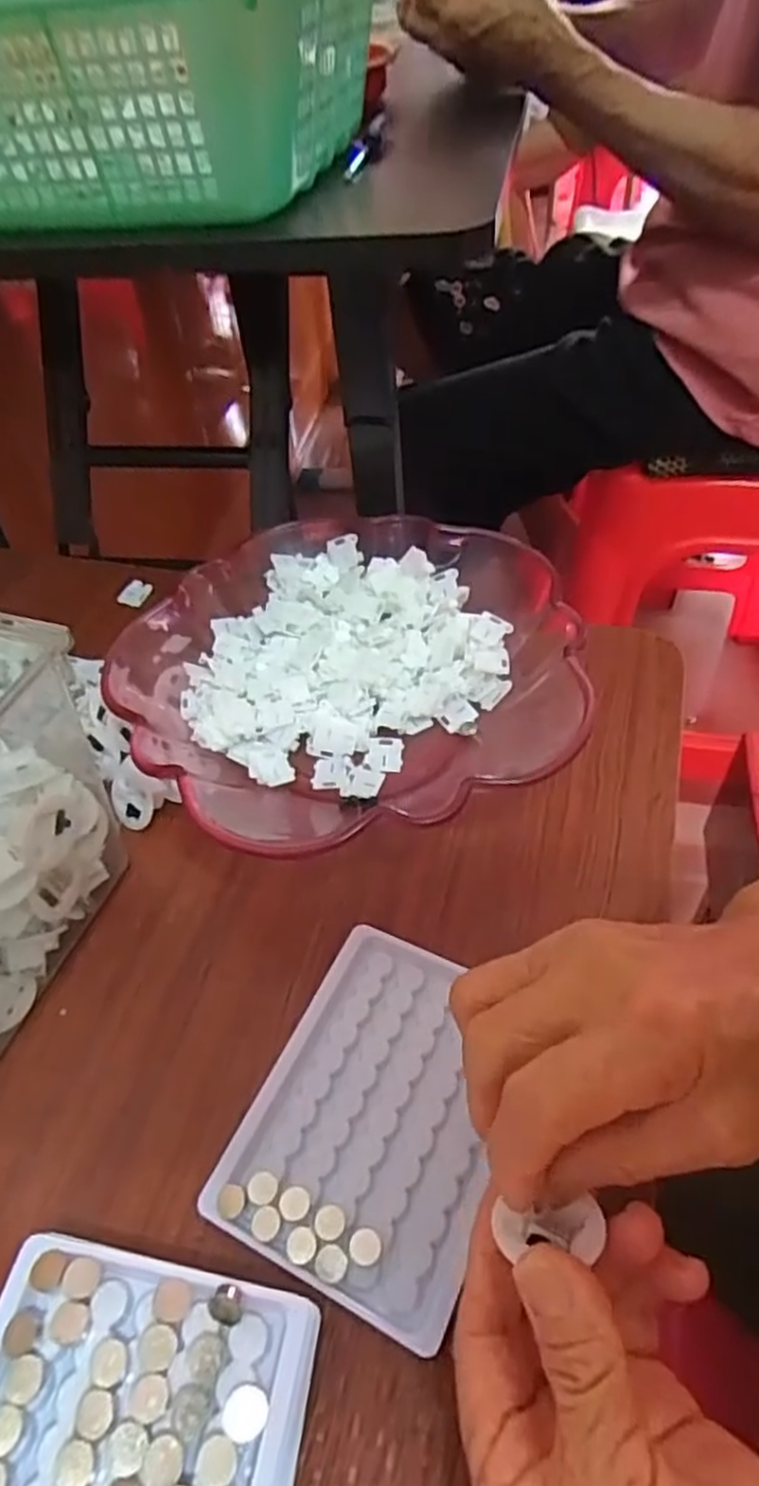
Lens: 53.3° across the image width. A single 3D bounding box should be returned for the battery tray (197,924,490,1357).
[{"bbox_3d":[0.002,0.145,0.304,0.095,0.014,0.129,18,53,20],"label":"battery tray"}]

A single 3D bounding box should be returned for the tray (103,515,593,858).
[{"bbox_3d":[-0.018,-0.036,0.430,0.243,0.062,0.236,-17,49,-10],"label":"tray"}]

